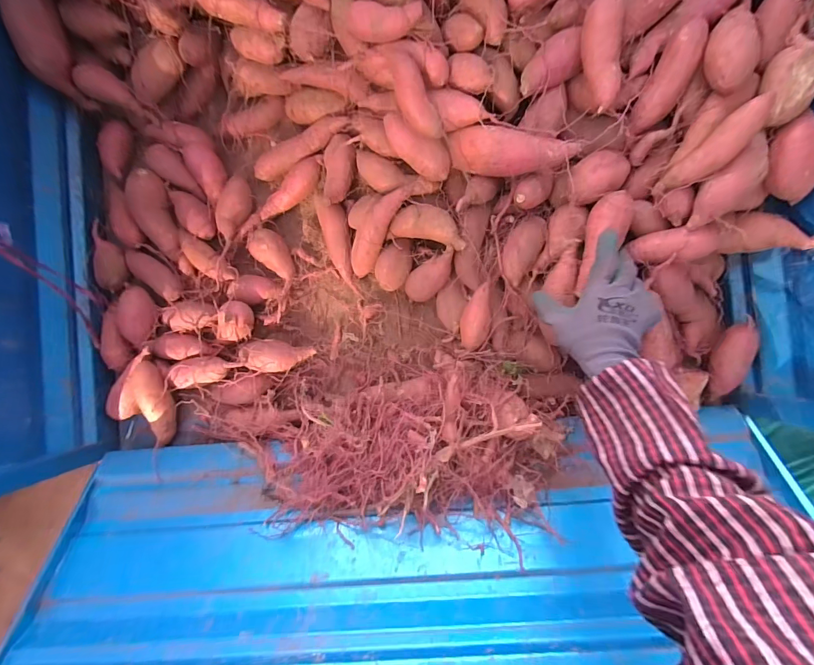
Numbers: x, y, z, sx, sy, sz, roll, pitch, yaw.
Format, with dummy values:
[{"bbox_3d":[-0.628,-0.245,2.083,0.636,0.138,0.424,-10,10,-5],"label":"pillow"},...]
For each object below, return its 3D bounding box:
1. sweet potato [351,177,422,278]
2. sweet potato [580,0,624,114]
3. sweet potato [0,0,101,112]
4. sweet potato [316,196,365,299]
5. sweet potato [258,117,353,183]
[{"bbox_3d":[-0.041,-0.147,0.559,0.044,0.048,0.164,36,113,3],"label":"sweet potato"},{"bbox_3d":[0.226,-0.320,0.457,0.036,0.032,0.117,-7,103,4],"label":"sweet potato"},{"bbox_3d":[-0.478,-0.382,0.526,0.053,0.047,0.148,2,128,4],"label":"sweet potato"},{"bbox_3d":[-0.097,-0.130,0.585,0.038,0.031,0.149,-19,89,4],"label":"sweet potato"},{"bbox_3d":[-0.157,-0.275,0.588,0.156,0.044,0.035,-27,89,4],"label":"sweet potato"}]

